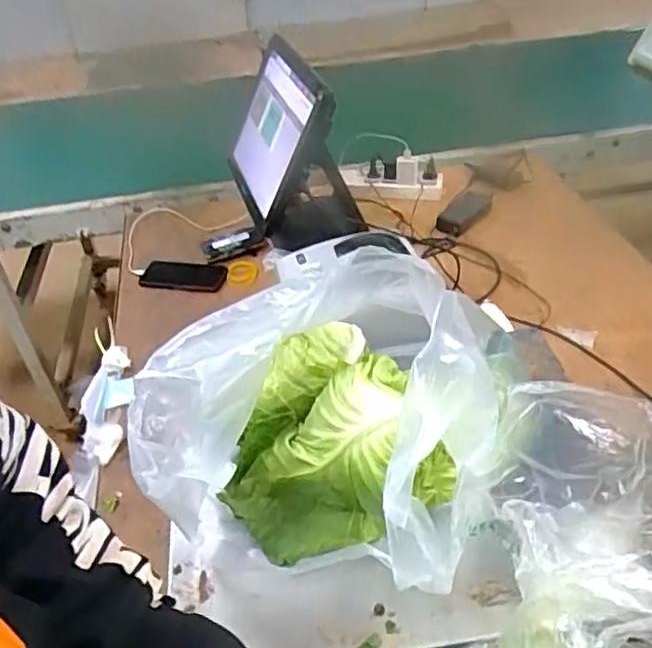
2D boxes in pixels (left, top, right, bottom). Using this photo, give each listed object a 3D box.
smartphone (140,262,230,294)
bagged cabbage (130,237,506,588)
[{"bbox_3d":[-0.278,-0.095,1.268,0.165,0.015,0.071,8,57,6],"label":"smartphone"},{"bbox_3d":[0.016,0.074,0.636,0.302,0.238,0.303,11,43,20],"label":"bagged cabbage"}]

